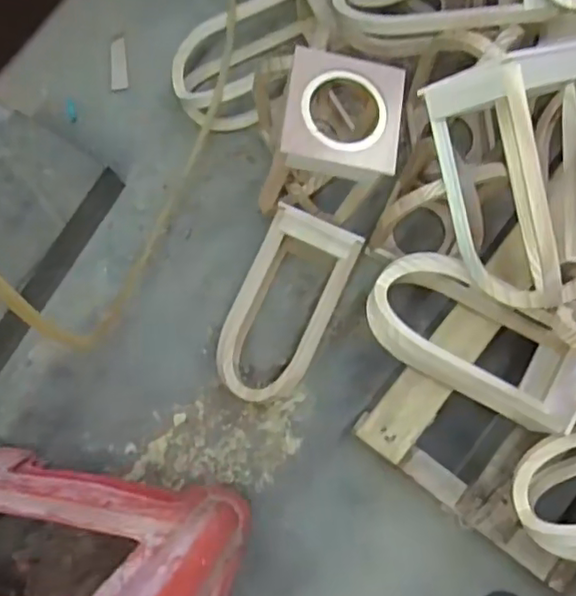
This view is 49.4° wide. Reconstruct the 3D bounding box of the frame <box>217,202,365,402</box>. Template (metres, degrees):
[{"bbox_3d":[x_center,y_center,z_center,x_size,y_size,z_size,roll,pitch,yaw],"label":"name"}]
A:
[{"bbox_3d":[-0.007,0.013,0.830,0.132,0.043,0.254,24,83,5],"label":"frame"}]

